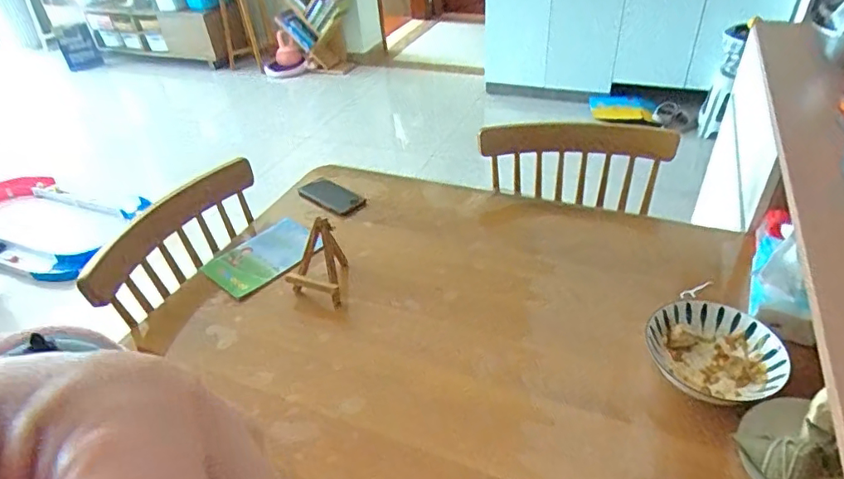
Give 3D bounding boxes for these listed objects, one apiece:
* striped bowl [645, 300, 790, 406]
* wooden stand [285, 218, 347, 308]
[{"bbox_3d":[0.413,0.169,0.751,0.168,0.066,0.159,-3,38,2],"label":"striped bowl"},{"bbox_3d":[-0.181,0.043,0.914,0.092,0.146,0.089,-3,38,2],"label":"wooden stand"}]

